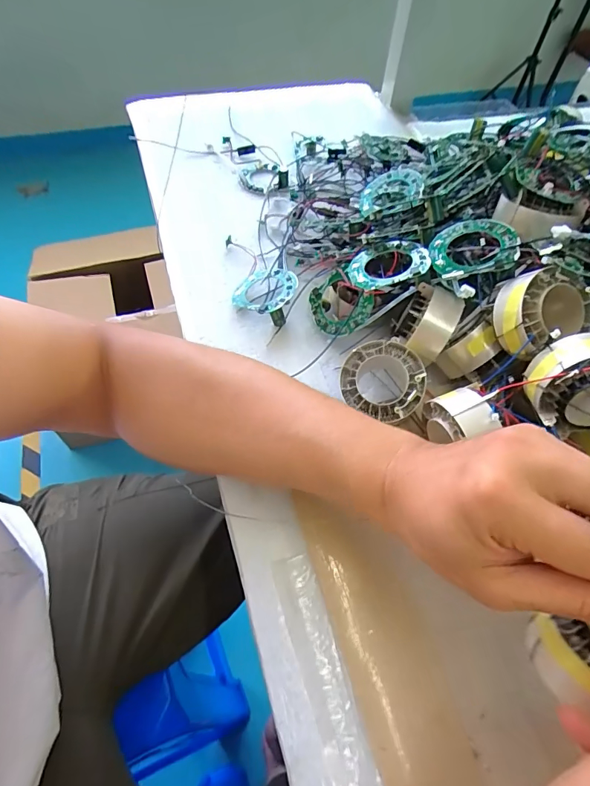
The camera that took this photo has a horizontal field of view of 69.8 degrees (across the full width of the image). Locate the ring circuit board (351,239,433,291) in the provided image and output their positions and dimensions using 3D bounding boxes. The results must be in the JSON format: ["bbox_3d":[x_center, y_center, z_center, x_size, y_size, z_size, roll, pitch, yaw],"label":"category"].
[{"bbox_3d":[0.079,-0.108,0.358,0.064,0.011,0.055,-11,47,13],"label":"ring circuit board"}]

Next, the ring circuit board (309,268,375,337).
[{"bbox_3d":[0.040,-0.082,0.395,0.012,0.055,0.061,8,37,-53],"label":"ring circuit board"}]

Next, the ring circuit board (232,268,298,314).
[{"bbox_3d":[-0.026,-0.102,0.415,0.058,0.010,0.057,13,57,26],"label":"ring circuit board"}]

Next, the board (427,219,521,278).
[{"bbox_3d":[0.142,-0.117,0.337,0.063,0.011,0.060,-1,60,20],"label":"board"}]

